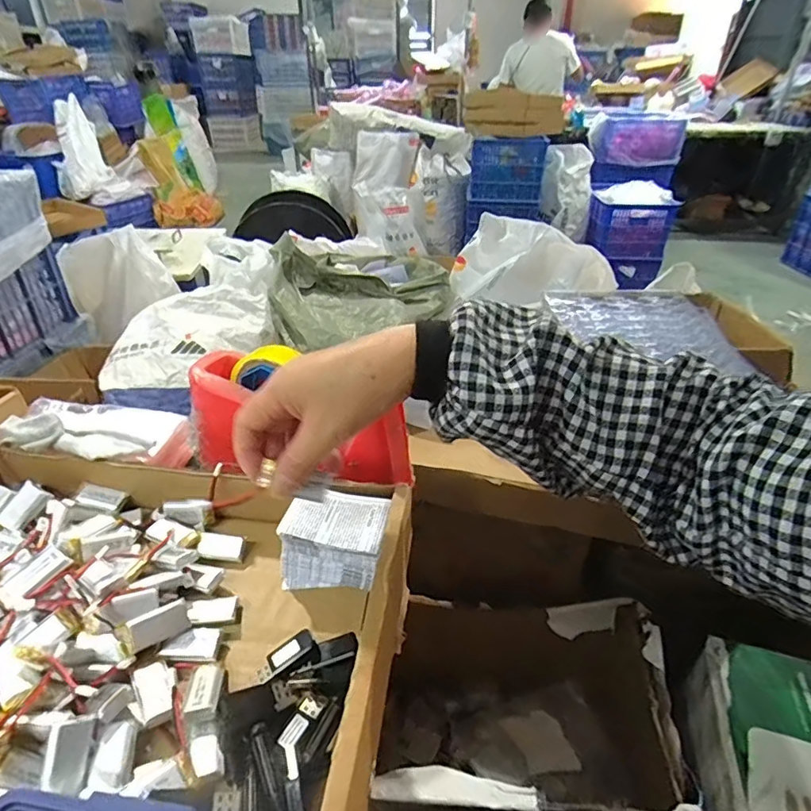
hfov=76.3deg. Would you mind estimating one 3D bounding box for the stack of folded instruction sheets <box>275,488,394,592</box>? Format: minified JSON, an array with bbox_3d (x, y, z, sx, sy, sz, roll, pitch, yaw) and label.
[{"bbox_3d":[-0.051,0.098,0.388,0.074,0.049,0.057,3,33,3],"label":"stack of folded instruction sheets"}]

